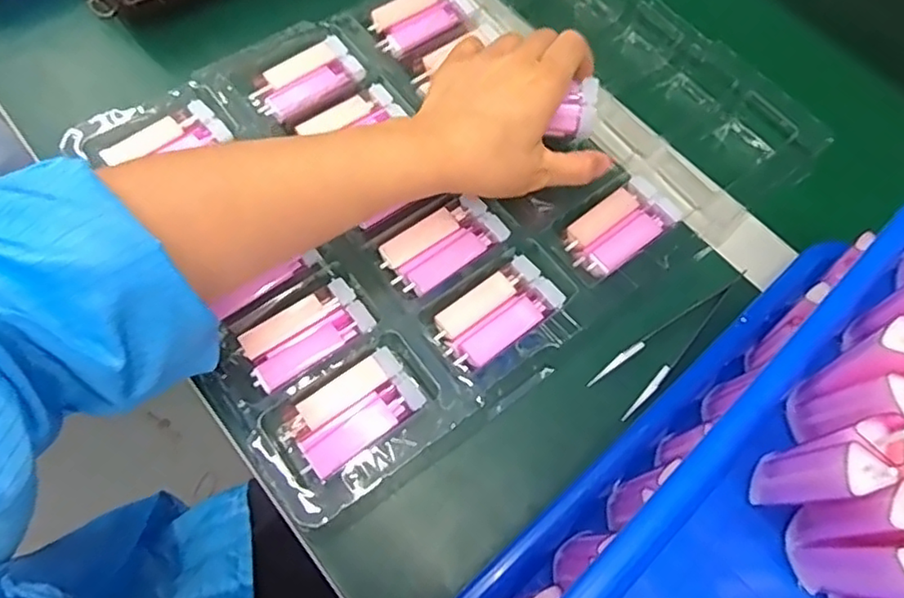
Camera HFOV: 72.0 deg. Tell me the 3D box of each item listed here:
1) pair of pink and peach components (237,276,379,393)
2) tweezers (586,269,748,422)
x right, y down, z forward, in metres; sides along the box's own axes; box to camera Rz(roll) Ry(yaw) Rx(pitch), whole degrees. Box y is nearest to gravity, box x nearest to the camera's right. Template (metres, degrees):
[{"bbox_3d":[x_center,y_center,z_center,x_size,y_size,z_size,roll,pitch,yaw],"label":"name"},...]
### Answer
[{"bbox_3d":[-0.080,0.019,0.343,0.069,0.006,0.038,-32,70,-16],"label":"pair of pink and peach components"},{"bbox_3d":[0.132,0.020,0.363,0.122,0.005,0.029,-39,72,-18],"label":"tweezers"}]

